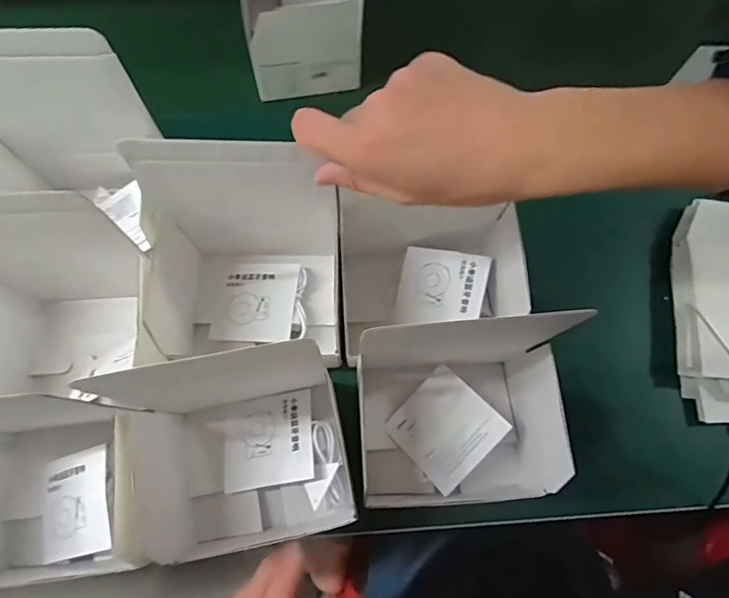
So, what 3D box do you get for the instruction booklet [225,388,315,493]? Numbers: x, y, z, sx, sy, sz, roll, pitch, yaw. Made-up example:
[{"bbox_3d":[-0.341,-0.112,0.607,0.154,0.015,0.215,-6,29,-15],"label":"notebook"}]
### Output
[{"bbox_3d":[-0.083,0.123,0.431,0.077,0.005,0.077,-11,59,4],"label":"instruction booklet"}]

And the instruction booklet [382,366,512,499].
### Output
[{"bbox_3d":[0.070,0.111,0.427,0.079,0.004,0.080,-46,63,-1],"label":"instruction booklet"}]

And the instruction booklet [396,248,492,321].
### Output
[{"bbox_3d":[0.072,-0.010,0.458,0.080,0.005,0.071,10,80,21],"label":"instruction booklet"}]

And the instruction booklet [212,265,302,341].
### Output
[{"bbox_3d":[-0.105,0.002,0.469,0.084,0.004,0.078,-4,66,8],"label":"instruction booklet"}]

